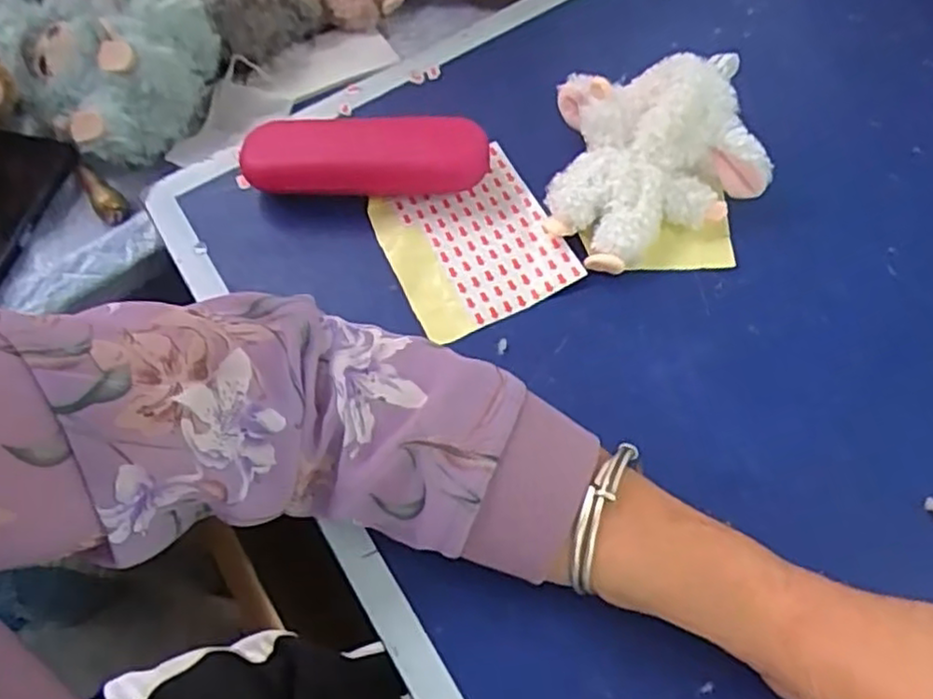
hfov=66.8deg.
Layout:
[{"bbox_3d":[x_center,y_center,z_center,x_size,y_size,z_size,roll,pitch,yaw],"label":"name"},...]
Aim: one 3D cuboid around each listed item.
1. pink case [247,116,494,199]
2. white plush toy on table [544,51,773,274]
[{"bbox_3d":[-0.063,-0.121,0.444,0.148,0.033,0.045,-1,63,2],"label":"pink case"},{"bbox_3d":[0.108,-0.129,0.425,0.141,0.055,0.121,-25,65,-10],"label":"white plush toy on table"}]

